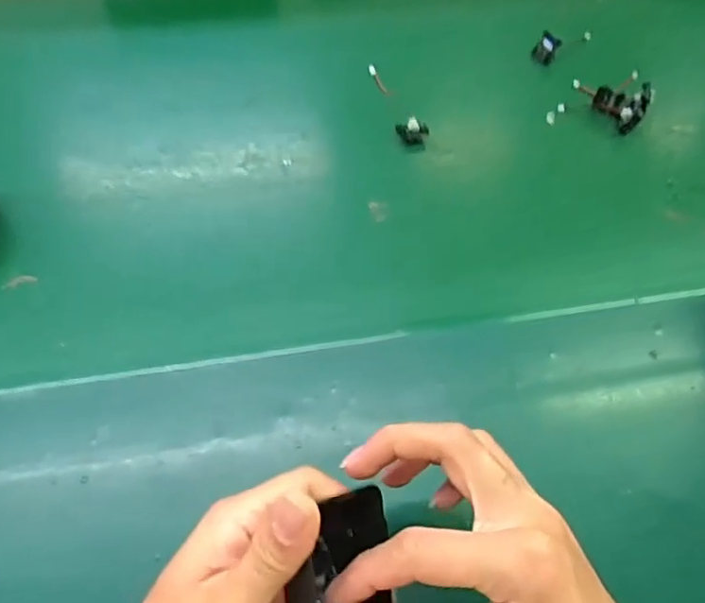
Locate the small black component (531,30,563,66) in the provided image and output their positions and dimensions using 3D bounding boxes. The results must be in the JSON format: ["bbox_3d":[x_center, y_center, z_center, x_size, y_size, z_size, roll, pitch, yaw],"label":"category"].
[{"bbox_3d":[0.179,-0.234,0.533,0.021,0.023,0.019,25,61,10],"label":"small black component"}]

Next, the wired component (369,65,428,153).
[{"bbox_3d":[0.037,-0.158,0.472,0.015,0.020,0.077,-34,93,-22],"label":"wired component"}]

